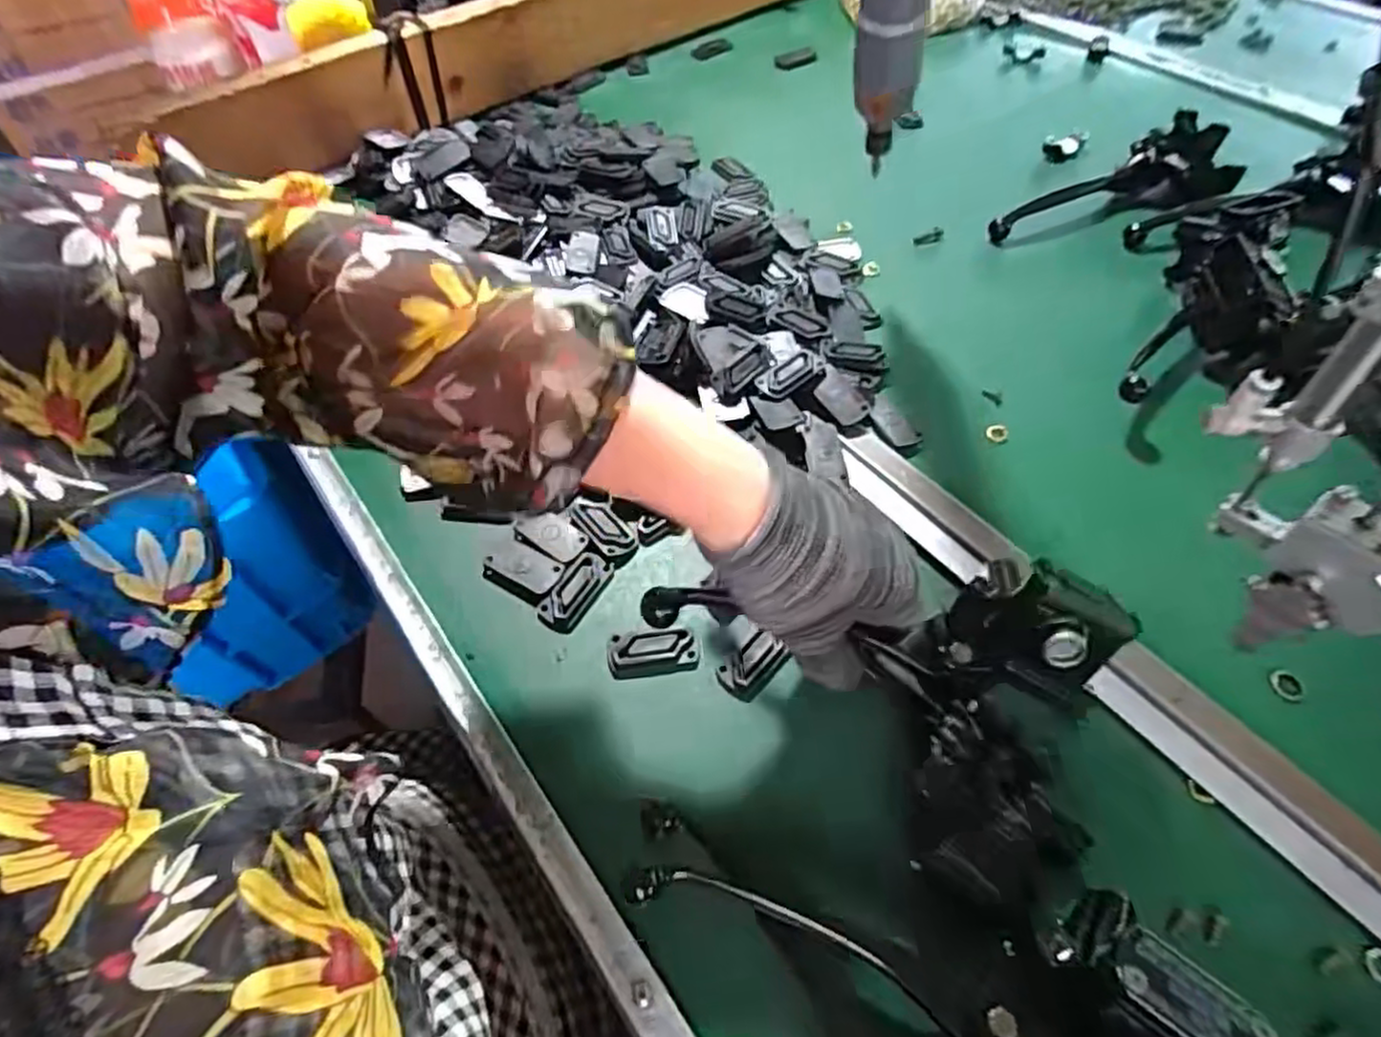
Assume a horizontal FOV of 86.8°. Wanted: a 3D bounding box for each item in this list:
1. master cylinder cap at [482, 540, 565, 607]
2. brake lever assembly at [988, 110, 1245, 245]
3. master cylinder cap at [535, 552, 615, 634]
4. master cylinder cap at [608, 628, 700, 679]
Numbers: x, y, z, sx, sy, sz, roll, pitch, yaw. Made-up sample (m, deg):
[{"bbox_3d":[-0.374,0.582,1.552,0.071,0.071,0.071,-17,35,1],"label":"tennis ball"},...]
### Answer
[{"bbox_3d":[-0.100,0.030,0.428,0.051,0.006,0.028,25,60,18],"label":"master cylinder cap"},{"bbox_3d":[0.341,-0.263,0.582,0.193,0.055,0.072,-23,58,-13],"label":"brake lever assembly"},{"bbox_3d":[-0.065,0.041,0.418,0.025,0.004,0.049,26,61,19],"label":"master cylinder cap"},{"bbox_3d":[-0.020,0.073,0.393,0.048,0.009,0.024,-3,55,1],"label":"master cylinder cap"}]

